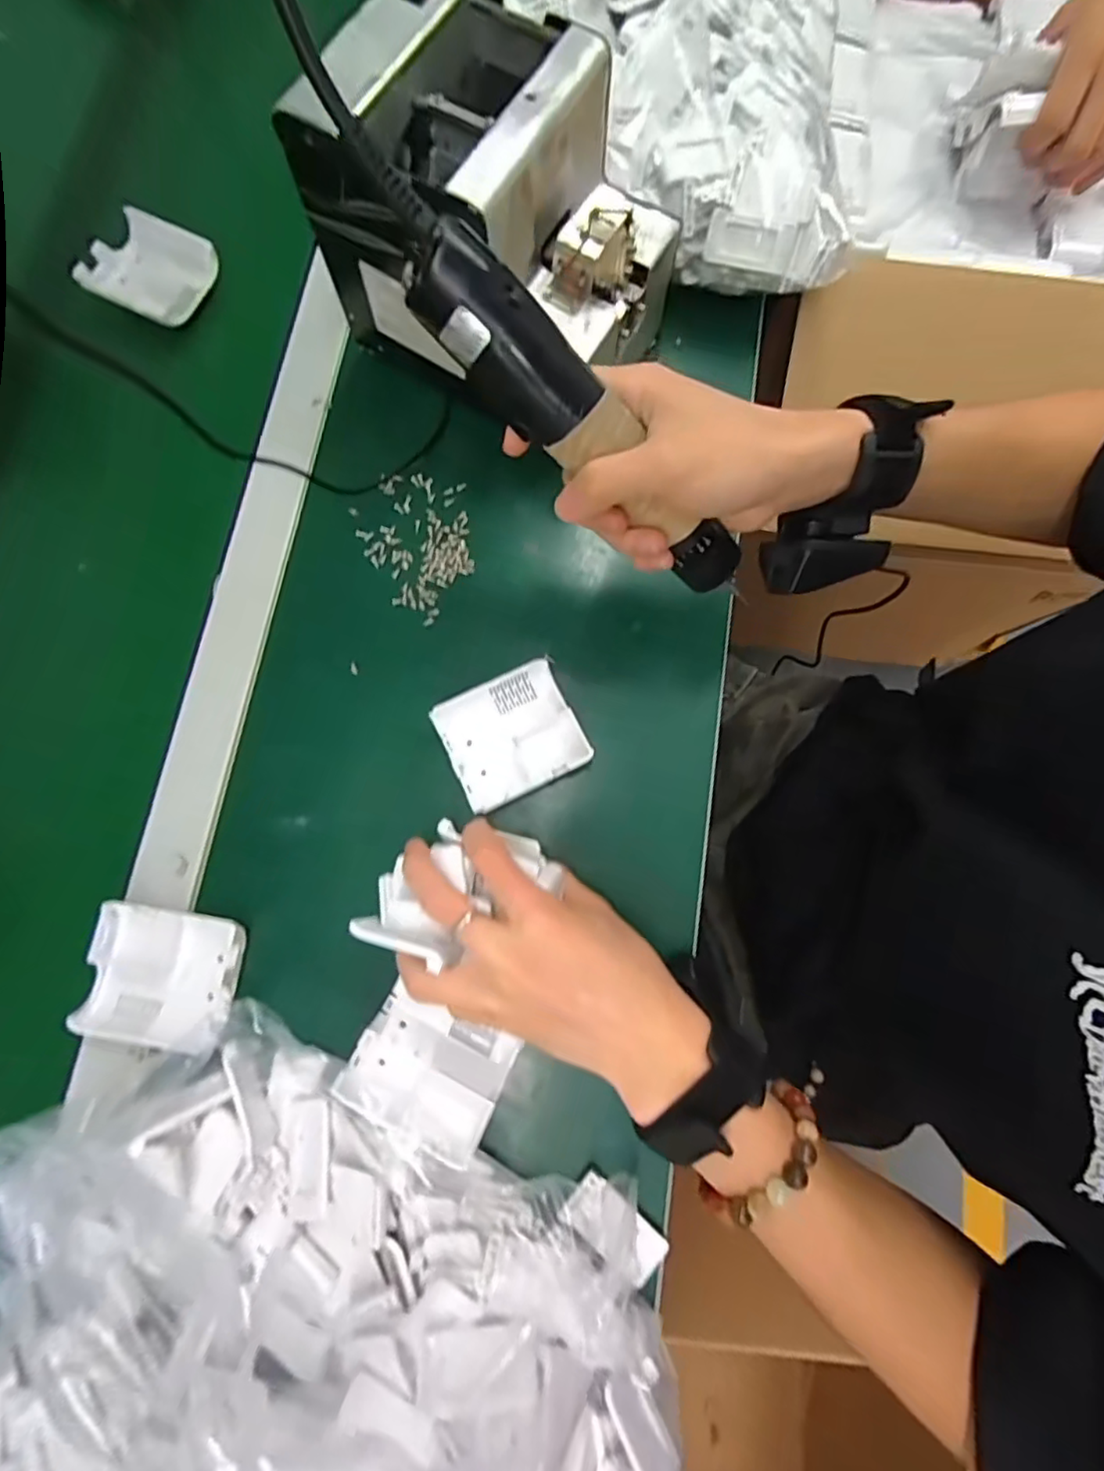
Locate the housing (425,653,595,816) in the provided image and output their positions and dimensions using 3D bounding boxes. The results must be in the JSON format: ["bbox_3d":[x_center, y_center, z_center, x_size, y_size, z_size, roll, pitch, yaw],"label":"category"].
[{"bbox_3d":[-0.025,0.001,0.373,0.078,0.019,0.070,-26,79,-5],"label":"housing"}]

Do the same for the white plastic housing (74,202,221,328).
[{"bbox_3d":[-0.291,-0.340,0.446,0.084,0.021,0.072,25,79,6],"label":"white plastic housing"}]

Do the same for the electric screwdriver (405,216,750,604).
[{"bbox_3d":[0.020,-0.137,0.288,0.202,0.033,0.032,35,78,-27],"label":"electric screwdriver"}]

